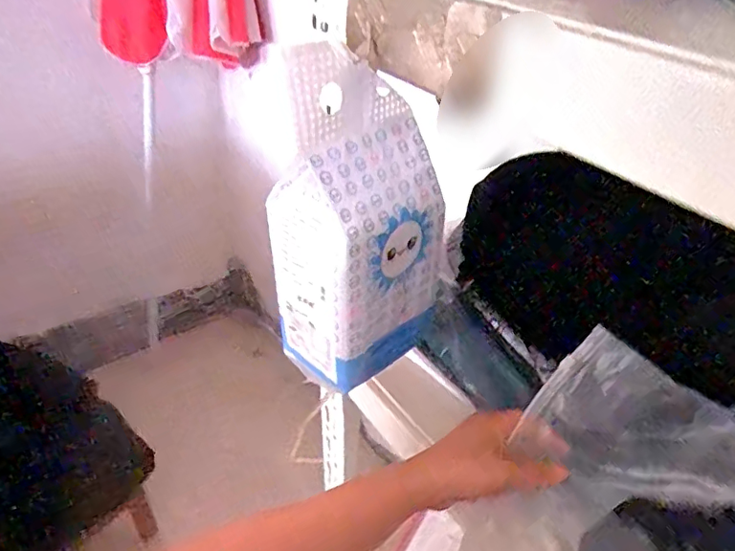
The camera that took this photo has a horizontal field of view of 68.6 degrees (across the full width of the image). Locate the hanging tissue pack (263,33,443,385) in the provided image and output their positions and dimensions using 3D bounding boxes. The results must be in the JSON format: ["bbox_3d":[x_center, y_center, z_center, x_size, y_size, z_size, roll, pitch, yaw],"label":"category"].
[{"bbox_3d":[-0.005,-0.036,0.409,0.119,0.236,0.086,-30,48,-34],"label":"hanging tissue pack"}]

